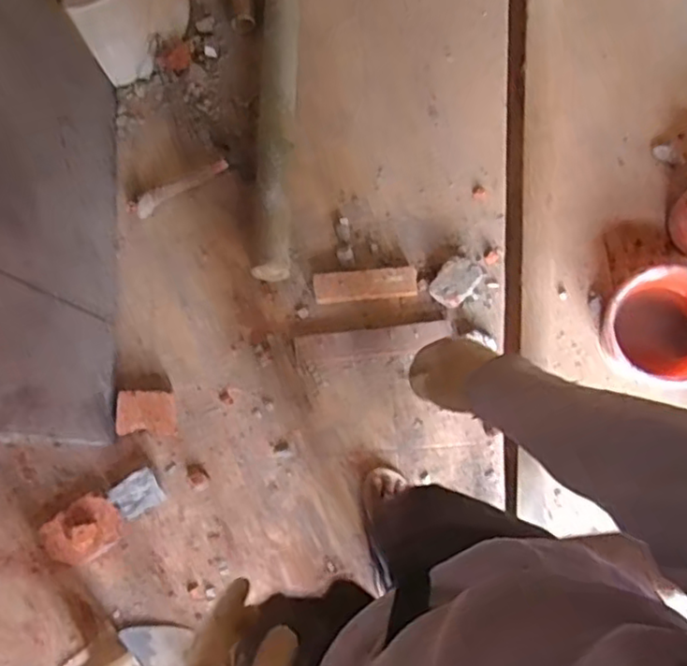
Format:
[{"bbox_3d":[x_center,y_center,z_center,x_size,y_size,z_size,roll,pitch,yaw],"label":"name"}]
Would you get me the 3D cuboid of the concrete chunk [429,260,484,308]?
[{"bbox_3d":[0.244,-0.114,1.368,0.086,0.056,0.125,41,80,7],"label":"concrete chunk"}]

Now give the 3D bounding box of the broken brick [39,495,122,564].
[{"bbox_3d":[-0.503,0.380,1.230,0.159,0.079,0.115,-27,80,-7],"label":"broken brick"}]

